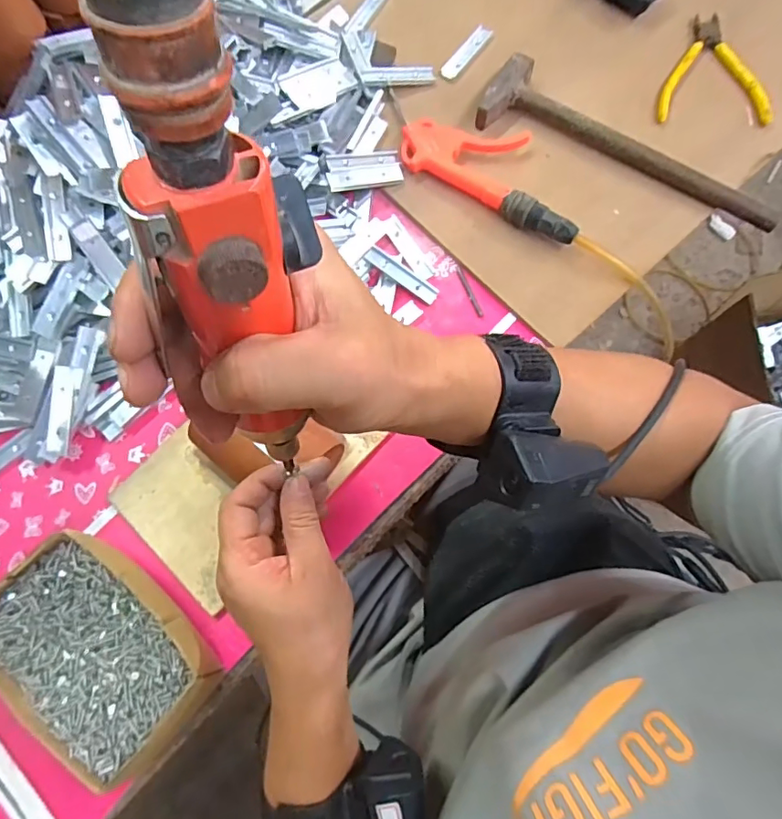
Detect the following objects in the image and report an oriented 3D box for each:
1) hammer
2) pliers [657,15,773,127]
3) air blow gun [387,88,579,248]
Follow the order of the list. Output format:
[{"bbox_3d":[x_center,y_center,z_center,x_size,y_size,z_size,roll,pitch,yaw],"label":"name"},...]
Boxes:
[{"bbox_3d":[0.240,-0.268,0.530,0.307,0.034,0.078,30,79,7],"label":"hammer"},{"bbox_3d":[0.348,-0.367,0.555,0.111,0.017,0.134,8,77,2],"label":"pliers"},{"bbox_3d":[0.096,-0.256,0.528,0.235,0.030,0.089,34,80,7],"label":"air blow gun"}]

